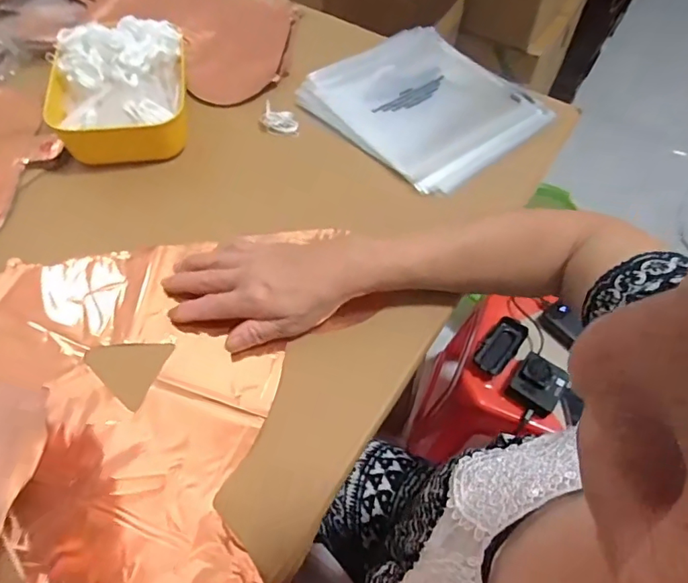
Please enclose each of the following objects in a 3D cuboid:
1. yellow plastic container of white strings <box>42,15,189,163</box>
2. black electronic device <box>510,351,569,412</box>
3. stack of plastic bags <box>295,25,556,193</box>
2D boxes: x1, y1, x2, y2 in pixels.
[{"bbox_3d":[-0.246,-0.227,0.547,0.142,0.072,0.163,-8,59,-6],"label":"yellow plastic container of white strings"},{"bbox_3d":[0.296,0.136,0.755,0.071,0.024,0.064,33,97,13],"label":"black electronic device"},{"bbox_3d":[0.095,-0.229,0.602,0.214,0.025,0.237,-39,65,-24],"label":"stack of plastic bags"}]

